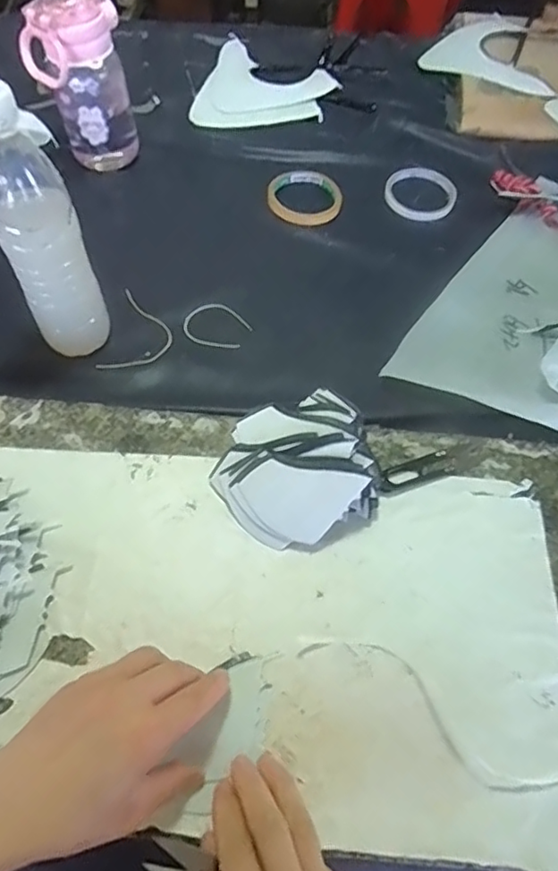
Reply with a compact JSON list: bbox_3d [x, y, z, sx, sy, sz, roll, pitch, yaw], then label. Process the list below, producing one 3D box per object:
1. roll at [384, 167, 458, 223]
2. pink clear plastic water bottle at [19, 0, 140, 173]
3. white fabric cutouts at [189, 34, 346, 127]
[{"bbox_3d":[0.169,-0.289,0.706,0.084,0.010,0.101,14,58,7],"label":"roll"},{"bbox_3d":[-0.219,-0.390,0.656,0.105,0.170,0.072,-15,58,-13],"label":"pink clear plastic water bottle"},{"bbox_3d":[-0.016,-0.476,0.812,0.174,0.007,0.193,12,61,7],"label":"white fabric cutouts"}]

